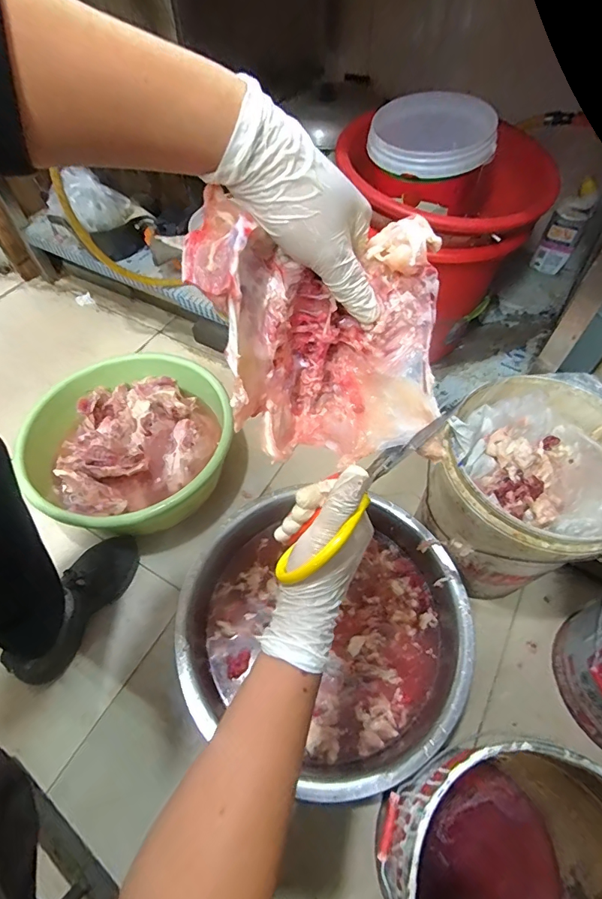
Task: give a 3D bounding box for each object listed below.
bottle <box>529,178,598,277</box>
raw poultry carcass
[{"bbox_3d":[0.715,-0.591,1.141,0.085,0.199,0.081,32,62,19],"label":"bottle"},{"bbox_3d":[0.019,-0.075,0.305,0.165,0.186,0.095,-2,18,5],"label":"raw poultry carcass"}]

